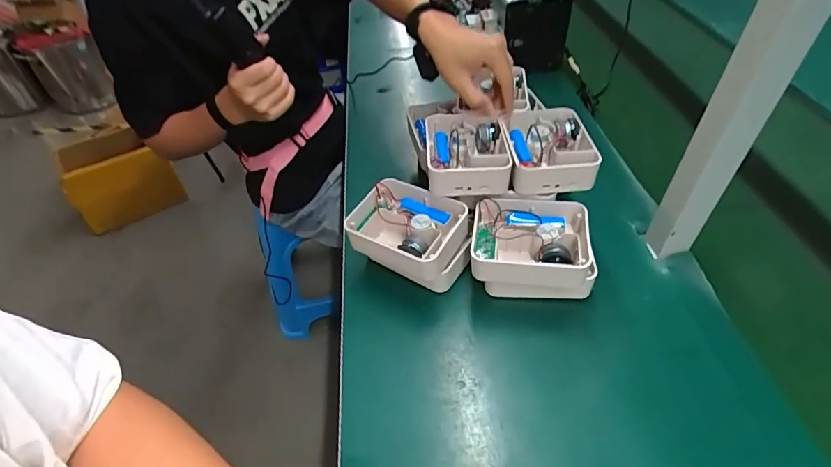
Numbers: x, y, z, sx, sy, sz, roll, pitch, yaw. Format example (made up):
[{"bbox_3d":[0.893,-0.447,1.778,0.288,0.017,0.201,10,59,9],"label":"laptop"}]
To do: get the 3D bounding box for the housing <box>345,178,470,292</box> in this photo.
[{"bbox_3d":[-0.008,0.006,0.575,0.149,0.082,0.108,21,51,23],"label":"housing"}]

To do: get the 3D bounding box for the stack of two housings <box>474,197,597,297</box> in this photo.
[{"bbox_3d":[0.140,0.025,0.546,0.142,0.086,0.100,6,47,11],"label":"stack of two housings"}]

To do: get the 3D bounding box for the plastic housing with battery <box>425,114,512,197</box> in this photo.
[{"bbox_3d":[0.064,-0.107,0.588,0.097,0.052,0.138,-3,46,2],"label":"plastic housing with battery"}]

